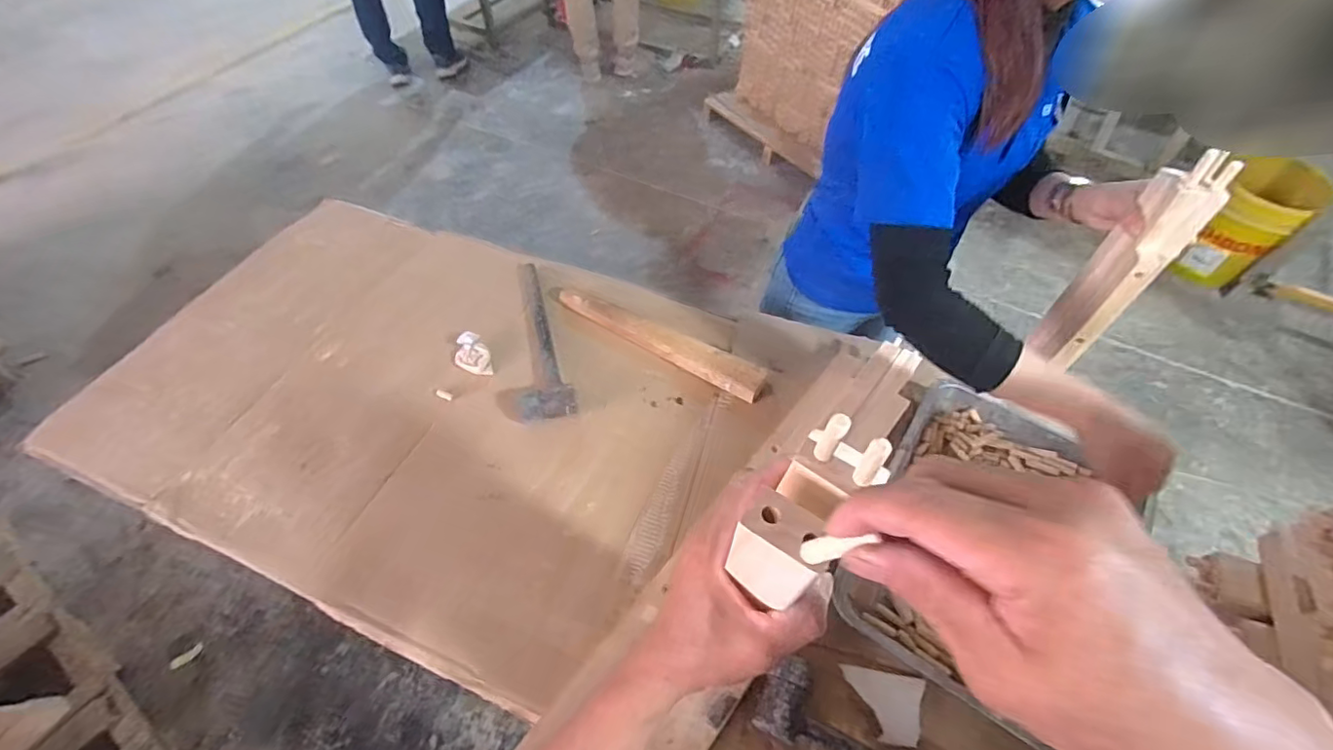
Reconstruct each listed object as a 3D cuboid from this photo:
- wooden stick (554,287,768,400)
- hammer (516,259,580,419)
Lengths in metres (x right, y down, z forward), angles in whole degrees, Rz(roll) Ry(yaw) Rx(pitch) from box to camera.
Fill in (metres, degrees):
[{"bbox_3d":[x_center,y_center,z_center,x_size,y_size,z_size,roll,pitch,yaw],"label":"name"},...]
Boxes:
[{"bbox_3d":[-0.015,-0.055,0.888,0.362,0.034,0.054,26,60,18],"label":"wooden stick"},{"bbox_3d":[-0.213,-0.068,0.886,0.082,0.046,0.331,-15,56,-9],"label":"hammer"}]

